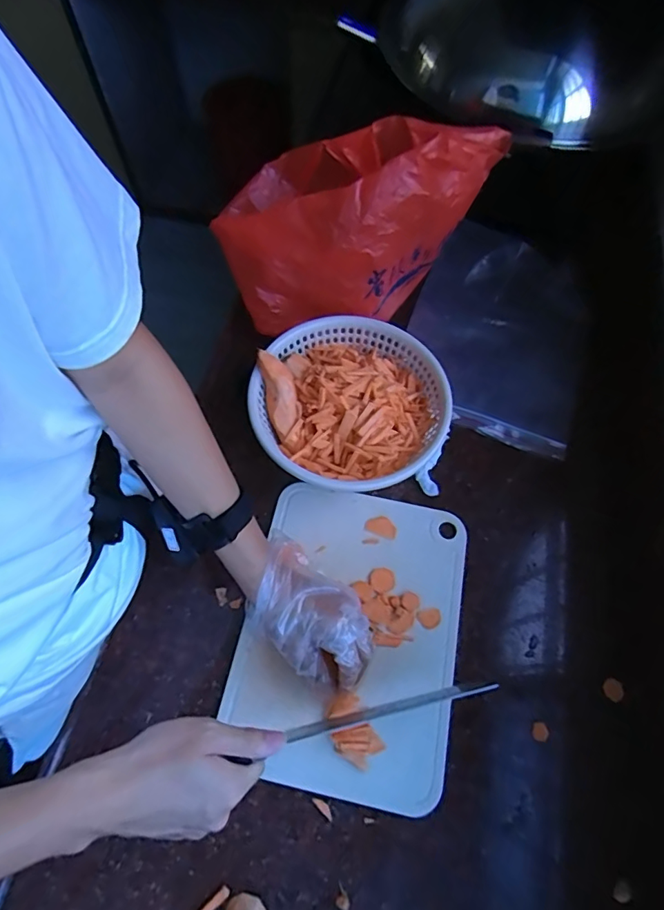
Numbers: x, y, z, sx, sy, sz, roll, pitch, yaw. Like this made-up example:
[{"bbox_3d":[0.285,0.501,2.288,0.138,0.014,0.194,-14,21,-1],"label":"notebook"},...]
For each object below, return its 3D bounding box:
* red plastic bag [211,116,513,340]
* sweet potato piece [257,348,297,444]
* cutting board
[{"bbox_3d":[0.011,-0.295,0.575,0.279,0.189,0.188,-25,68,-13],"label":"red plastic bag"},{"bbox_3d":[-0.057,-0.067,0.535,0.034,0.022,0.097,-12,105,-8],"label":"sweet potato piece"},{"bbox_3d":[0.020,0.179,0.496,0.215,0.014,0.291,11,65,3],"label":"cutting board"}]

